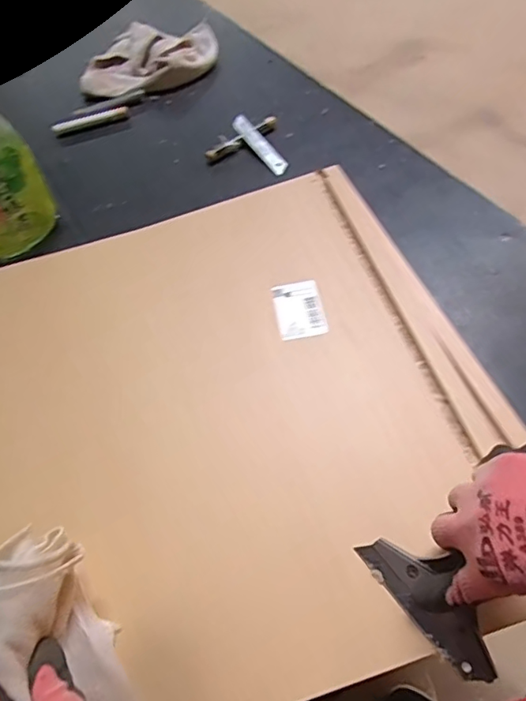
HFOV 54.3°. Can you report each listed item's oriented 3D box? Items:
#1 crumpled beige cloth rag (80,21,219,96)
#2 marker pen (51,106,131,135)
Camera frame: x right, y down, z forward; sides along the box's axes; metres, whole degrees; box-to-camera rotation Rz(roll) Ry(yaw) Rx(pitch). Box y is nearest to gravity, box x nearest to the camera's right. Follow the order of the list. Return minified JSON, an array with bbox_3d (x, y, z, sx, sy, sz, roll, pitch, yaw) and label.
[{"bbox_3d":[-0.162,-0.419,0.731,0.183,0.027,0.132,-2,60,3],"label":"crumpled beige cloth rag"},{"bbox_3d":[-0.229,-0.308,0.687,0.103,0.013,0.017,-23,61,-9],"label":"marker pen"}]

